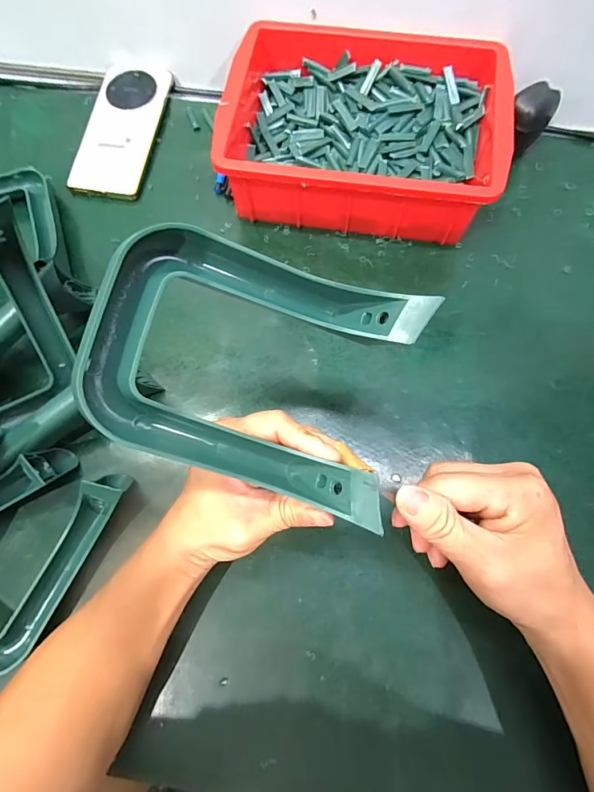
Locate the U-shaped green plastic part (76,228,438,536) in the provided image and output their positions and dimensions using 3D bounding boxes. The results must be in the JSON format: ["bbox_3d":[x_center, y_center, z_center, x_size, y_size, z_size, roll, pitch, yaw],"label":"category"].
[{"bbox_3d":[-0.019,-0.018,0.217,0.159,0.073,0.126,16,74,6],"label":"U-shaped green plastic part"}]

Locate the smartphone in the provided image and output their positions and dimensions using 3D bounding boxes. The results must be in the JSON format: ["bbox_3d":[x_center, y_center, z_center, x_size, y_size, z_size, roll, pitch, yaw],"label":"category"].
[{"bbox_3d":[-0.186,-0.284,0.423,0.072,0.009,0.159,12,78,-3],"label":"smartphone"}]

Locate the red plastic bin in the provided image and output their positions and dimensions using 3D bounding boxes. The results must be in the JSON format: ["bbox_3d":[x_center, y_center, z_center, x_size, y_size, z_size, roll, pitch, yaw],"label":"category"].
[{"bbox_3d":[0.060,-0.252,0.382,0.244,0.073,0.179,7,74,3],"label":"red plastic bin"}]

